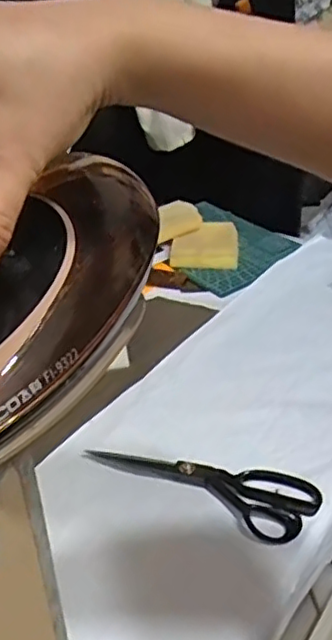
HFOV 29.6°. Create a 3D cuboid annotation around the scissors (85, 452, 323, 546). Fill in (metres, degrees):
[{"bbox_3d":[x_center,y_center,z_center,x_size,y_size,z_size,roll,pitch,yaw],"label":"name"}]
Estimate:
[{"bbox_3d":[0.037,0.159,0.656,0.235,0.015,0.079,17,38,28],"label":"scissors"}]

